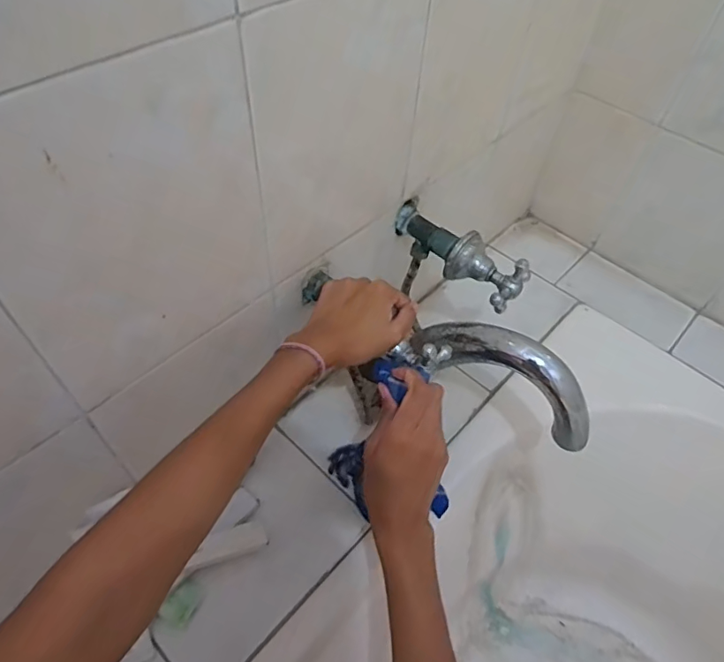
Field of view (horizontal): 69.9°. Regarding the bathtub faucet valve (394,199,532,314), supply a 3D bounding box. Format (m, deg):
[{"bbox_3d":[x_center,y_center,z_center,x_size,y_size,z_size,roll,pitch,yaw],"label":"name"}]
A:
[{"bbox_3d":[0.115,-0.092,0.617,0.058,0.057,0.170,-35,62,-26],"label":"bathtub faucet valve"}]

